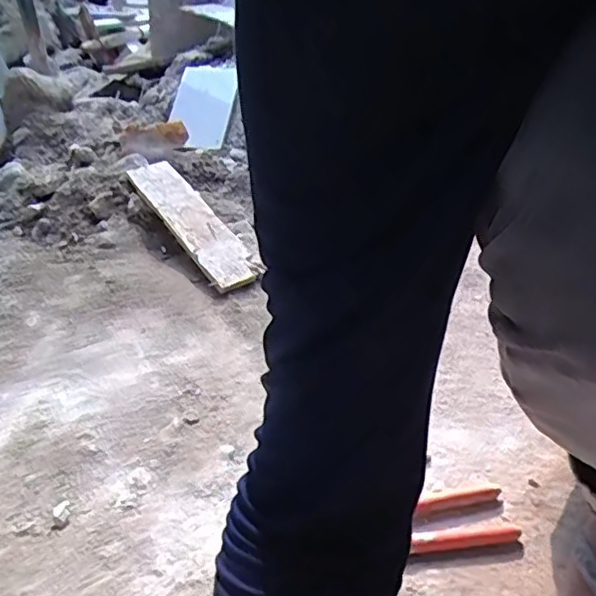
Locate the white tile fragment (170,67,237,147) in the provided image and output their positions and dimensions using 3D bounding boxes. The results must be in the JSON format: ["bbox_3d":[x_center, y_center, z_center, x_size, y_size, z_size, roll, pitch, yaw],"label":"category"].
[{"bbox_3d":[-0.166,-0.350,1.107,0.096,0.016,0.196,14,61,-12],"label":"white tile fragment"}]

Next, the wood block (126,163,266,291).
[{"bbox_3d":[-0.153,-0.114,0.898,0.078,0.017,0.293,-22,52,-26],"label":"wood block"}]

